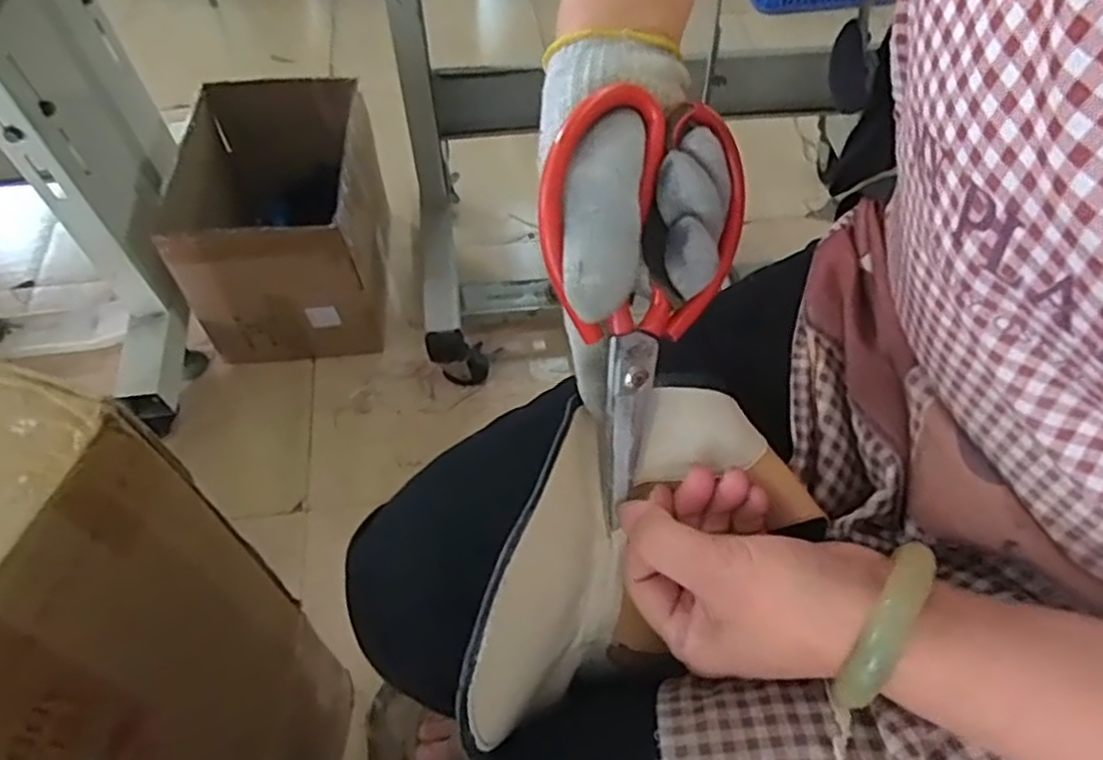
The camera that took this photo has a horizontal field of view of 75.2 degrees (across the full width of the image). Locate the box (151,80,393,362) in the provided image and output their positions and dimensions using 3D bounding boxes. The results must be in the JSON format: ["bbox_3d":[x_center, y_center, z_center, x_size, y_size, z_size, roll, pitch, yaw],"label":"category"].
[{"bbox_3d":[-0.408,-0.249,1.139,0.285,0.279,0.350,-4,56,-3],"label":"box"}]

